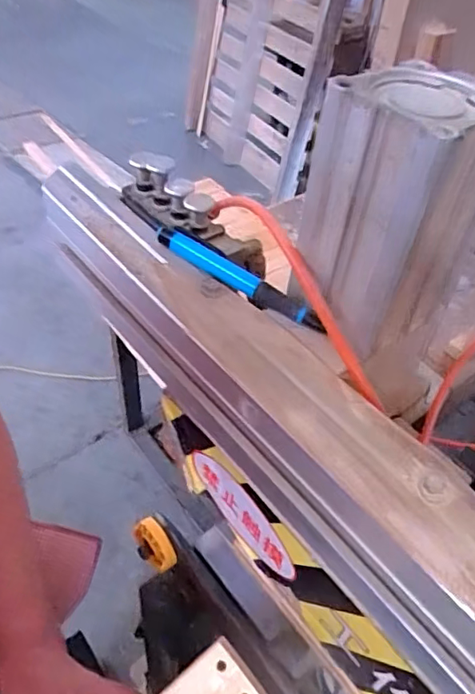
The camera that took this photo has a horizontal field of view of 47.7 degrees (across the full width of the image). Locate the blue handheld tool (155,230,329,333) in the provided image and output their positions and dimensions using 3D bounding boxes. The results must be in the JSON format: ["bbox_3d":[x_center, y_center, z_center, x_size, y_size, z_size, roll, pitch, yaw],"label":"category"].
[{"bbox_3d":[-0.001,-0.041,0.314,0.119,0.015,0.009,30,50,22],"label":"blue handheld tool"}]

